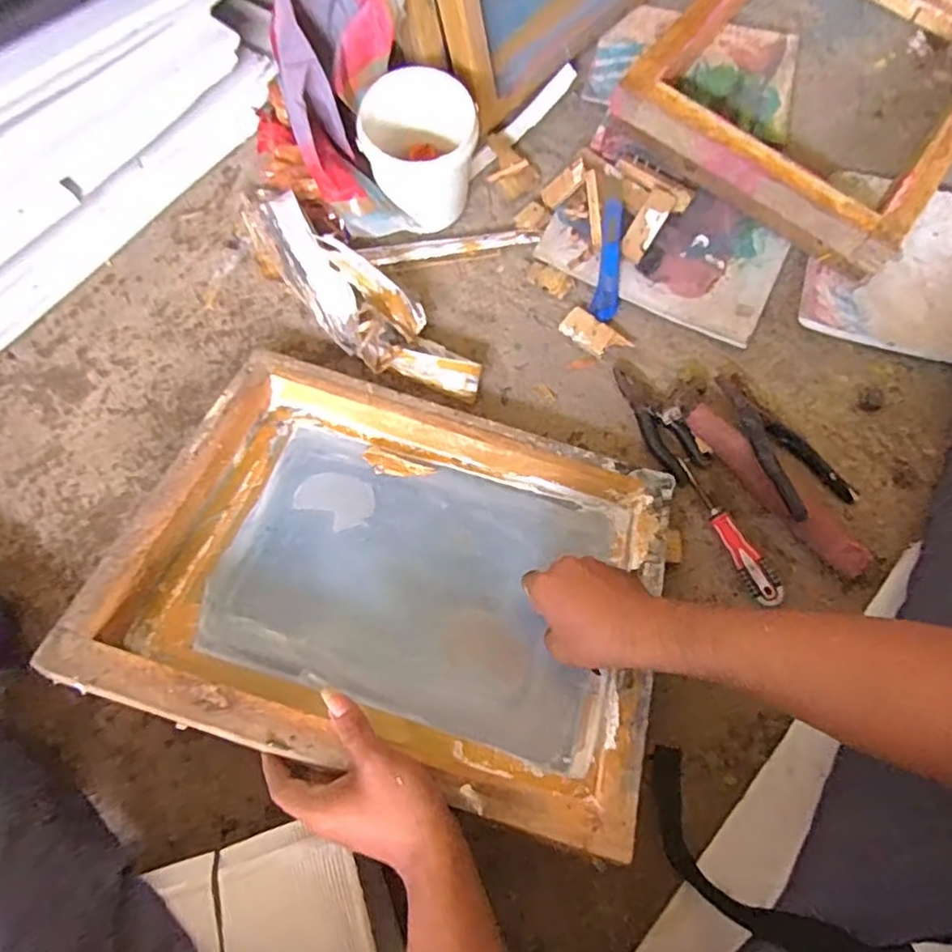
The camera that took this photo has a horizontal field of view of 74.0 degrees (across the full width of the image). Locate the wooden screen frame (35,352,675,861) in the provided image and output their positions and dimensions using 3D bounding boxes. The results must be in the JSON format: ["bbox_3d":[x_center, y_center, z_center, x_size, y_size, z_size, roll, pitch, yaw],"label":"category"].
[{"bbox_3d":[-0.064,0.084,0.572,0.447,0.054,0.353,18,54,2],"label":"wooden screen frame"}]

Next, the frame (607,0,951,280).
[{"bbox_3d":[0.441,-0.504,0.794,0.367,0.083,0.441,37,78,7],"label":"frame"}]

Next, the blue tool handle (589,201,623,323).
[{"bbox_3d":[0.155,-0.252,0.740,0.032,0.014,0.136,3,96,-1],"label":"blue tool handle"}]

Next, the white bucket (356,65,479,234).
[{"bbox_3d":[-0.064,-0.364,0.716,0.122,0.122,0.118,0,77,-1],"label":"white bucket"}]

